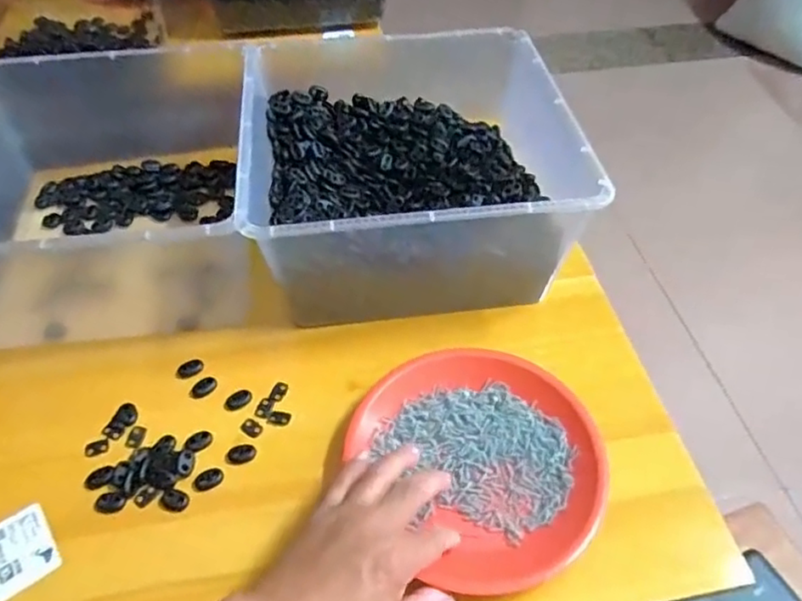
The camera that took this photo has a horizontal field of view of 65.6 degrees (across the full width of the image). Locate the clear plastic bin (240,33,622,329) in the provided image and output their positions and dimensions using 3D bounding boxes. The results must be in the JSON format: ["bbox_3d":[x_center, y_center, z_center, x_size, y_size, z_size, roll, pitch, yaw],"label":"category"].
[{"bbox_3d":[0.006,-0.136,0.621,0.296,0.131,0.307,-6,49,-4],"label":"clear plastic bin"}]

